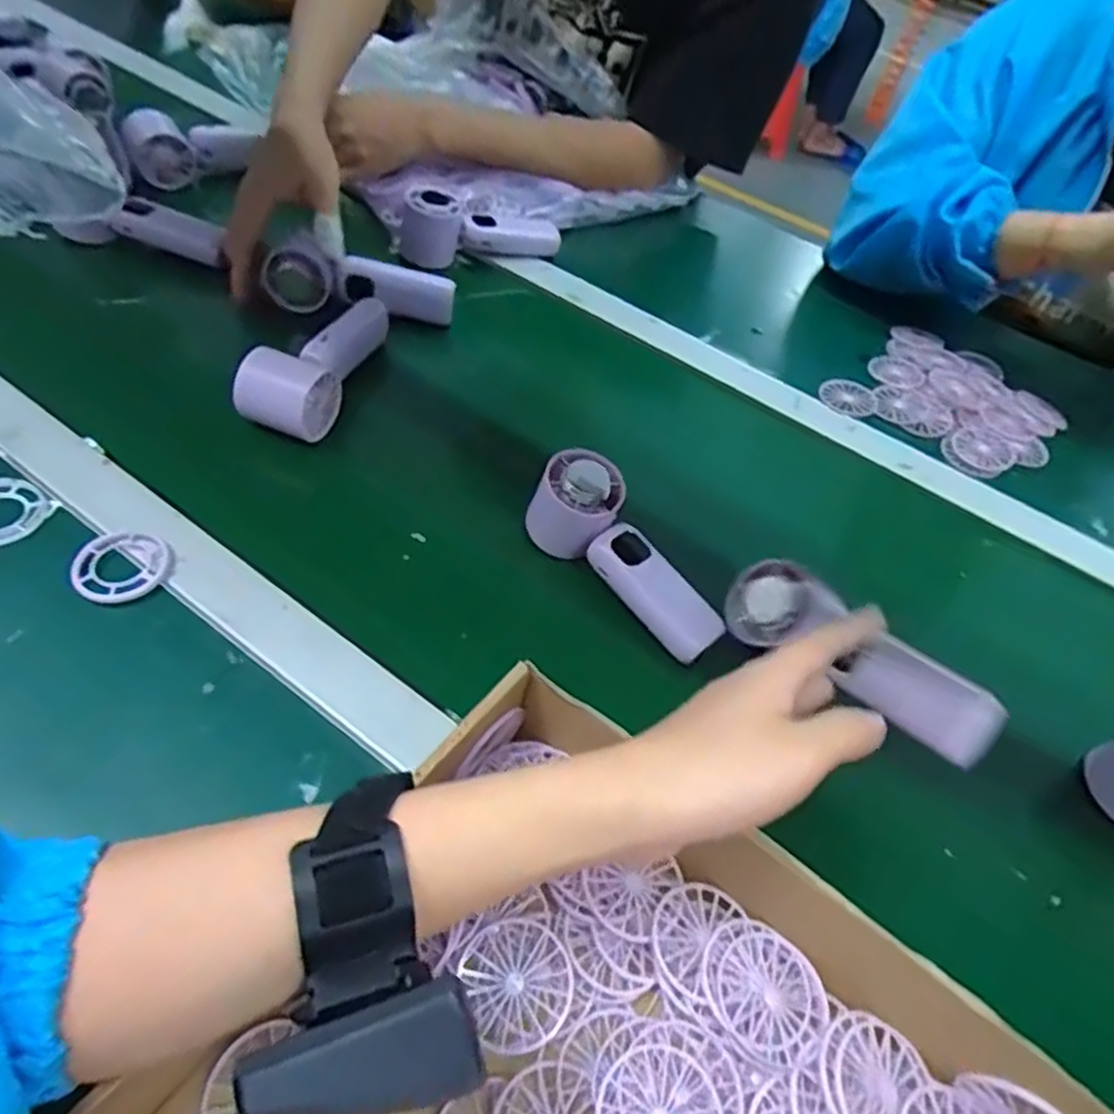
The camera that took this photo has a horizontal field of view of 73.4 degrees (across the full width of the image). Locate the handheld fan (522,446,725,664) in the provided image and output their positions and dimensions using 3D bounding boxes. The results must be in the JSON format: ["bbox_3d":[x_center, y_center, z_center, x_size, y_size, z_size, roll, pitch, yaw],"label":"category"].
[{"bbox_3d":[0.046,0.000,0.499,0.058,0.046,0.155,-39,84,-30],"label":"handheld fan"}]

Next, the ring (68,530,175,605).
[{"bbox_3d":[-0.262,0.004,0.449,0.054,0.005,0.047,-19,56,-24],"label":"ring"}]

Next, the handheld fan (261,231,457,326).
[{"bbox_3d":[-0.170,-0.237,0.650,0.149,0.049,0.052,11,50,-1],"label":"handheld fan"}]

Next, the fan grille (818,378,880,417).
[{"bbox_3d":[0.268,-0.146,0.687,0.051,0.007,0.051,29,52,14],"label":"fan grille"}]

